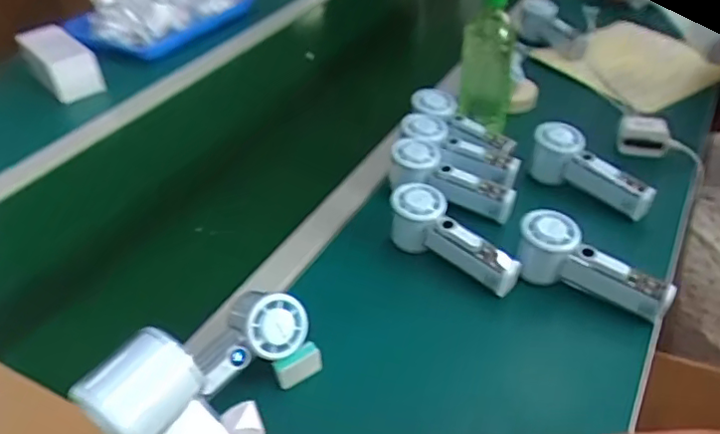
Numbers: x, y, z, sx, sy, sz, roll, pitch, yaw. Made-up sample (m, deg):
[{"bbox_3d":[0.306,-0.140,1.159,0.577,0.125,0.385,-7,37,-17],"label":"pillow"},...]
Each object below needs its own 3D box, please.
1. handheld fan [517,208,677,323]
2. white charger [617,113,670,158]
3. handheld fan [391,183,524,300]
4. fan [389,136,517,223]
[{"bbox_3d":[0.229,0.053,0.611,0.154,0.059,0.056,30,49,18],"label":"handheld fan"},{"bbox_3d":[0.378,-0.109,0.804,0.063,0.053,0.028,12,42,20],"label":"white charger"},{"bbox_3d":[0.098,0.027,0.653,0.158,0.061,0.052,37,53,20],"label":"handheld fan"},{"bbox_3d":[0.109,-0.043,0.728,0.158,0.050,0.052,28,48,15],"label":"fan"}]

